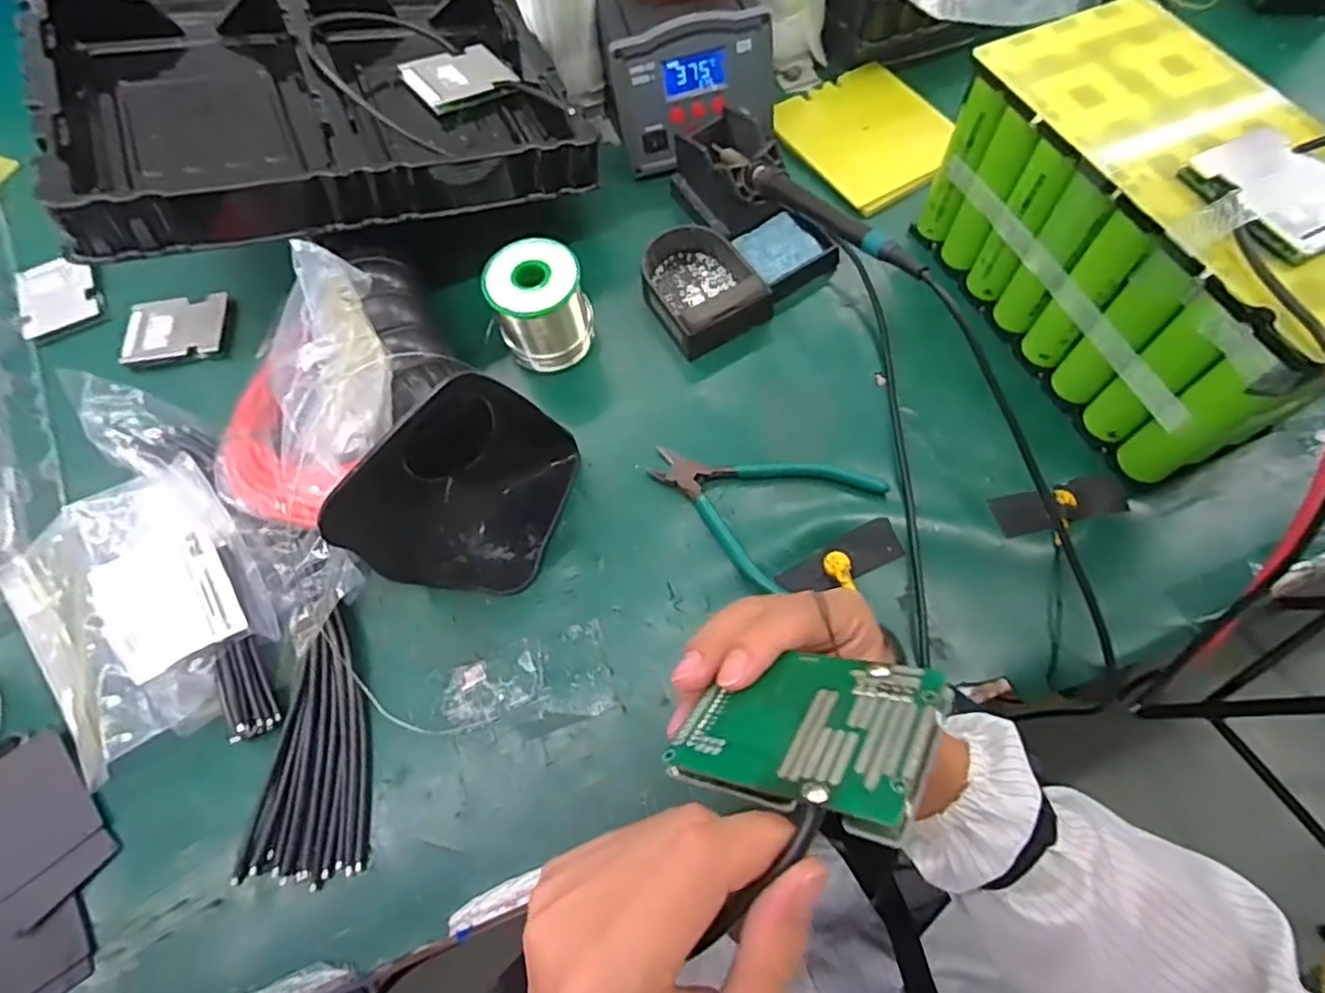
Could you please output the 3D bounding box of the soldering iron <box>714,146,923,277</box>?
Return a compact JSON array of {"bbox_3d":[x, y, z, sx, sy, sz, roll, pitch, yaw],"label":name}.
[{"bbox_3d":[0.098,-0.200,0.457,0.017,0.015,0.233,-27,50,-9],"label":"soldering iron"}]

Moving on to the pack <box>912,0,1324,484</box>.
[{"bbox_3d":[0.319,-0.173,0.444,0.139,0.156,0.276,-23,68,-8],"label":"pack"}]

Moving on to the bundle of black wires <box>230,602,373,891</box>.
[{"bbox_3d":[-0.216,0.150,0.407,0.072,0.012,0.148,-7,66,-1],"label":"bundle of black wires"}]

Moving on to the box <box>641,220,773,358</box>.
[{"bbox_3d":[0.028,-0.167,0.522,0.078,0.030,0.107,-31,69,-11],"label":"box"}]

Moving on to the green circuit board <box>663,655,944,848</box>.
[{"bbox_3d":[0.048,0.075,0.217,0.076,0.006,0.059,0,31,40],"label":"green circuit board"}]

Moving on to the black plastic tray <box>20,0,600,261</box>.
[{"bbox_3d":[-0.303,-0.388,0.557,0.340,0.077,0.478,-18,66,-21],"label":"black plastic tray"}]

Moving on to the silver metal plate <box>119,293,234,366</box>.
[{"bbox_3d":[-0.398,-0.138,0.548,0.078,0.007,0.059,-7,66,-1],"label":"silver metal plate"}]

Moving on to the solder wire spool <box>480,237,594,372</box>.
[{"bbox_3d":[-0.091,-0.142,0.507,0.067,0.085,0.056,-22,68,-8],"label":"solder wire spool"}]

